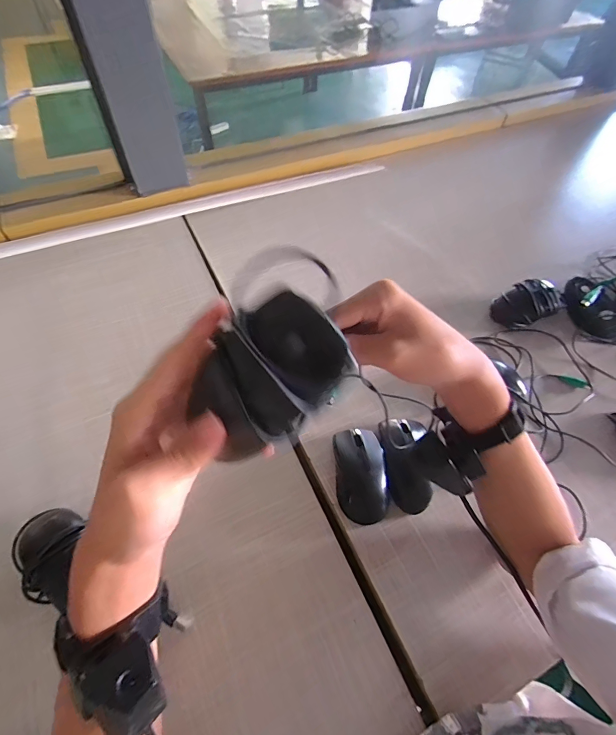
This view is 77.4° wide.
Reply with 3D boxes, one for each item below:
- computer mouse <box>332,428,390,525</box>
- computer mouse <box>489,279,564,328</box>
[{"bbox_3d":[0.060,0.119,0.435,0.056,0.034,0.103,-4,57,-4],"label":"computer mouse"},{"bbox_3d":[0.331,-0.097,0.586,0.103,0.035,0.060,-19,59,-14],"label":"computer mouse"}]

